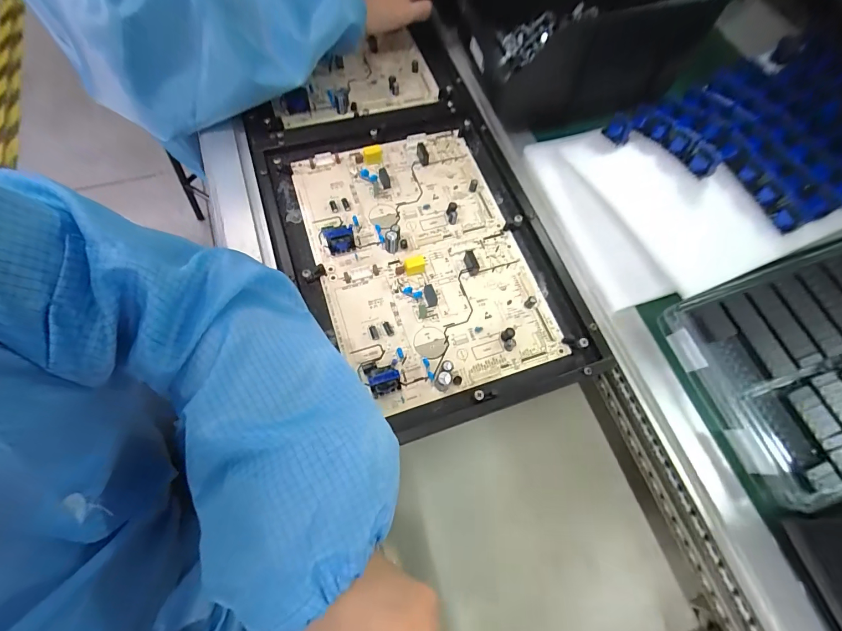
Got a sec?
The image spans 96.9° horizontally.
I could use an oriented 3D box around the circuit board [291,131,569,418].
[{"bbox_3d":[-0.004,-0.063,0.369,0.189,0.023,0.285,-18,70,-10],"label":"circuit board"}]

